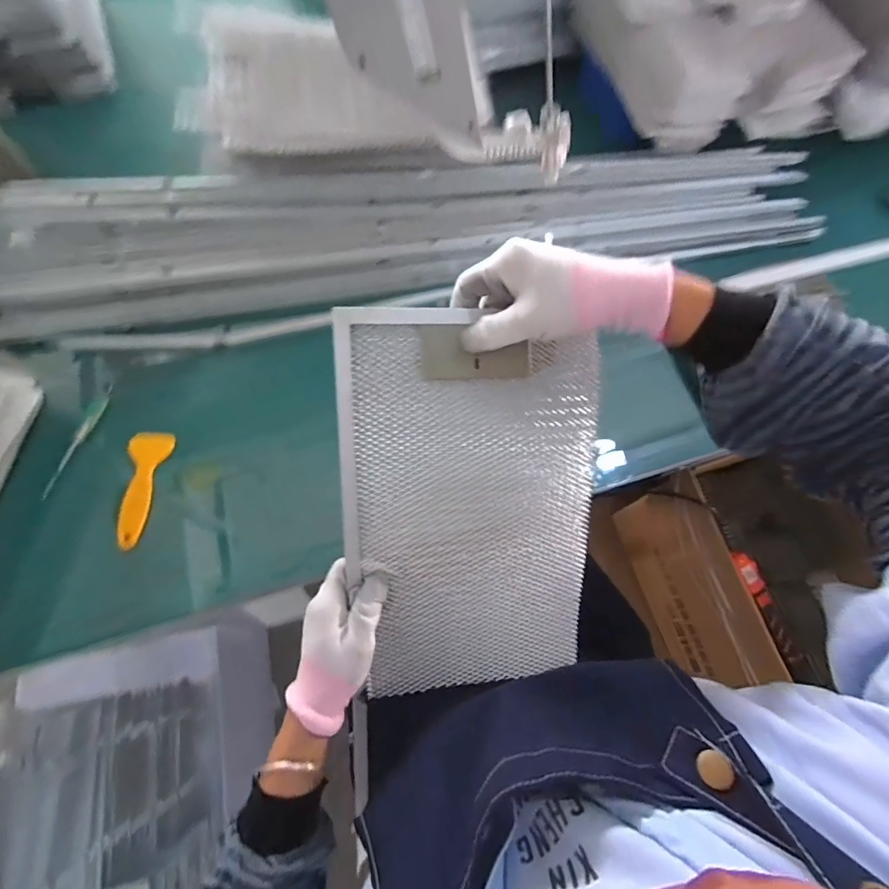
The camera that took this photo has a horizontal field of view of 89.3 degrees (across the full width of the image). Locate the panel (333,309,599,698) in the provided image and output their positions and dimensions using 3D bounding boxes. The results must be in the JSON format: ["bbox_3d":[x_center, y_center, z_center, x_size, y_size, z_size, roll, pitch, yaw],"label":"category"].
[{"bbox_3d":[0.023,0.061,0.378,0.200,0.009,0.327,-3,108,-8],"label":"panel"}]

